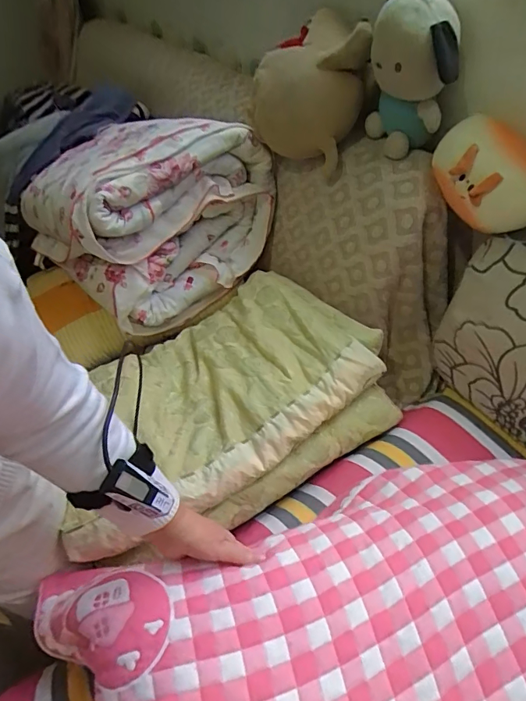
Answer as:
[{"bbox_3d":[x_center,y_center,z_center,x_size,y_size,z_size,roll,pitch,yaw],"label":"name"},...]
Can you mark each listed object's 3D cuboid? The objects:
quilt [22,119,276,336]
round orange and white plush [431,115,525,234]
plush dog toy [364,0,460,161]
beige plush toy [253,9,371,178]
[{"bbox_3d":[-0.241,-0.312,0.954,0.394,0.299,0.414,34,60,30],"label":"quilt"},{"bbox_3d":[0.359,-0.274,0.699,0.182,0.129,0.125,32,44,-2],"label":"round orange and white plush"},{"bbox_3d":[0.254,-0.456,0.731,0.172,0.231,0.120,34,60,30],"label":"plush dog toy"},{"bbox_3d":[0.082,-0.487,0.837,0.207,0.196,0.207,-4,49,2],"label":"beige plush toy"}]

